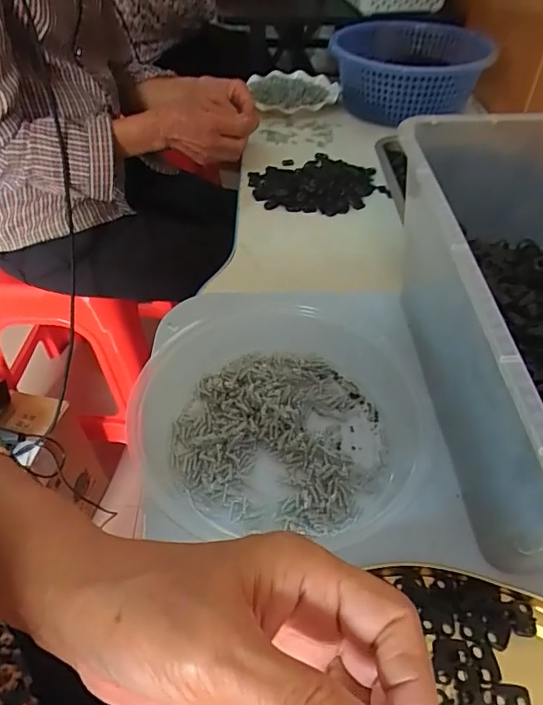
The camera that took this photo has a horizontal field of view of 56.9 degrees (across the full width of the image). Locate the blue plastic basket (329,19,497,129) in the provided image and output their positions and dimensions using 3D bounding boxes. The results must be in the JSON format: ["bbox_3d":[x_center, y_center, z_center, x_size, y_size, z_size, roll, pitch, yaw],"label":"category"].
[{"bbox_3d":[0.244,-0.510,0.923,0.272,0.112,0.285,2,46,2],"label":"blue plastic basket"}]

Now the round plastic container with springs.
[{"bbox_3d":[0.008,0.038,0.358,0.203,0.048,0.182,3,46,4],"label":"round plastic container with springs"}]

